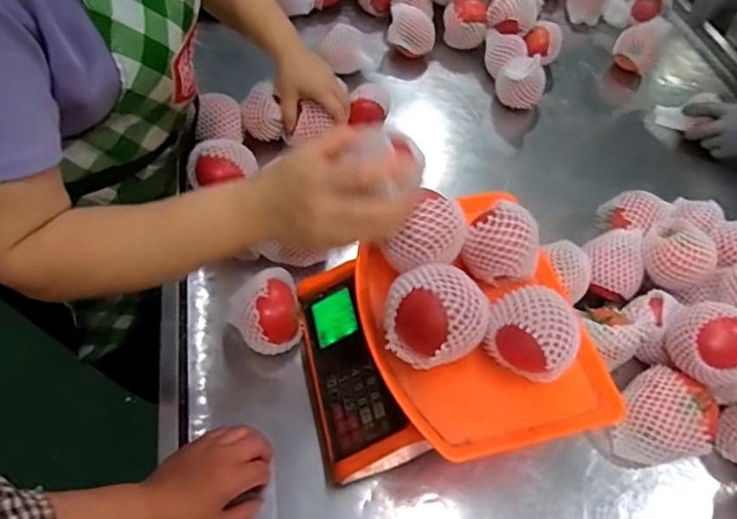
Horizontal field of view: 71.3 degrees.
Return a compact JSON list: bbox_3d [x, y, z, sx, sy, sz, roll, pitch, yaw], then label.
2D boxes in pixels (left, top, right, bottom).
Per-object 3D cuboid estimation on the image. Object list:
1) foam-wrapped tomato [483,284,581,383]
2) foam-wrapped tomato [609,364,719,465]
[{"bbox_3d":[0.152,0.070,0.490,0.075,0.062,0.082,2,56,-4],"label":"foam-wrapped tomato"},{"bbox_3d":[0.331,0.180,0.581,0.094,0.075,0.102,24,57,9],"label":"foam-wrapped tomato"}]

